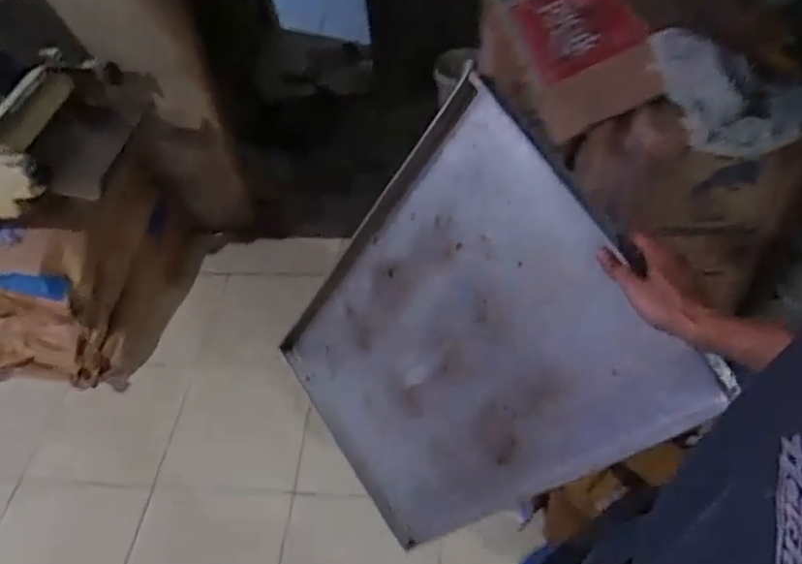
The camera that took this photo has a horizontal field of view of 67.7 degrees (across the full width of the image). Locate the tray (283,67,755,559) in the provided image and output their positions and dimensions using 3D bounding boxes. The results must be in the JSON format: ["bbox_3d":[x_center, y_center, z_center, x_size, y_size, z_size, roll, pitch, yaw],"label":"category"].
[{"bbox_3d":[0.058,0.110,0.864,0.042,0.653,0.435,-24,73,-40],"label":"tray"}]

